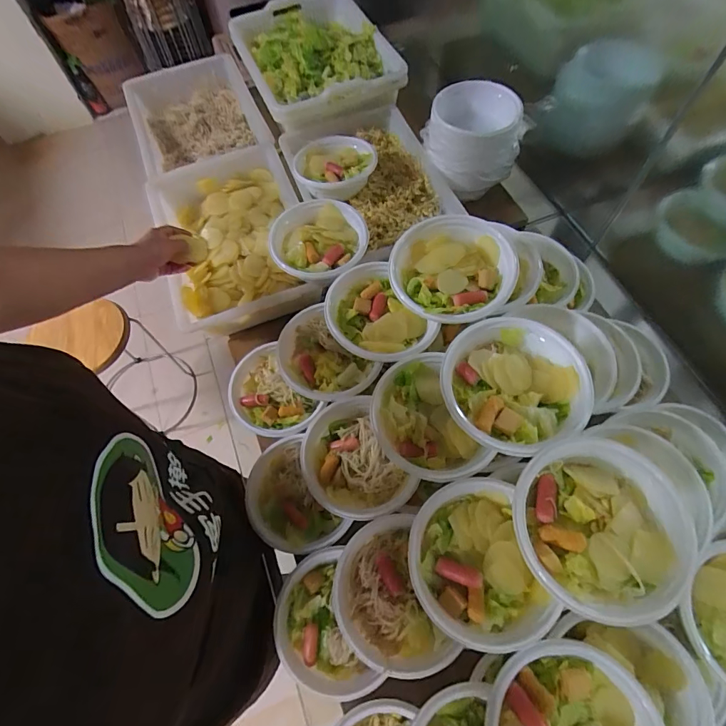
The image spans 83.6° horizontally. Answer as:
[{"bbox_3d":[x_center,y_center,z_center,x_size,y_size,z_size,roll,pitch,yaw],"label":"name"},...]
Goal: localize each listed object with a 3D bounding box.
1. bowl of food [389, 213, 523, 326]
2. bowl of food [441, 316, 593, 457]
[{"bbox_3d":[0.129,-0.125,0.565,0.173,0.065,0.166,-1,64,2],"label":"bowl of food"},{"bbox_3d":[0.184,0.029,0.495,0.167,0.053,0.161,-1,64,2],"label":"bowl of food"}]

